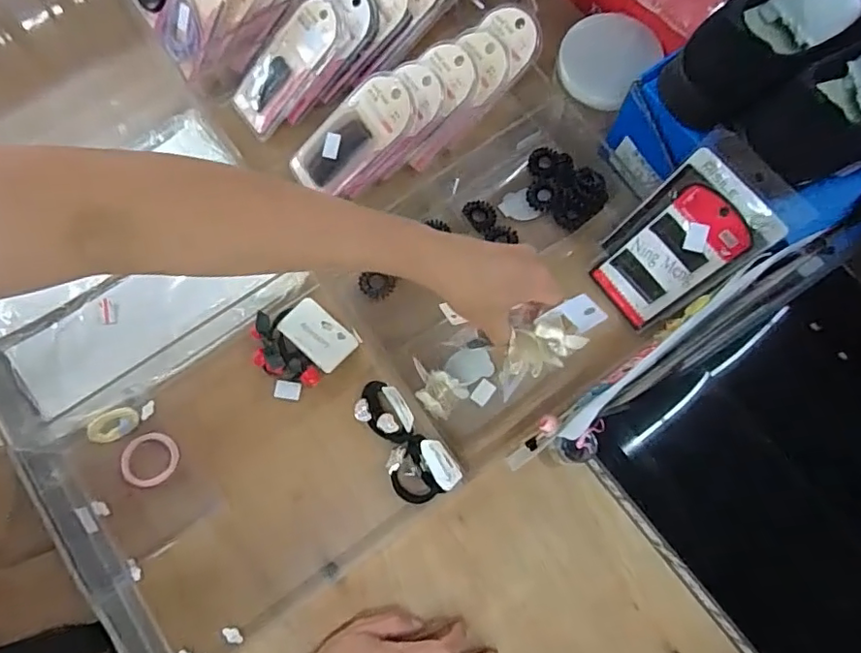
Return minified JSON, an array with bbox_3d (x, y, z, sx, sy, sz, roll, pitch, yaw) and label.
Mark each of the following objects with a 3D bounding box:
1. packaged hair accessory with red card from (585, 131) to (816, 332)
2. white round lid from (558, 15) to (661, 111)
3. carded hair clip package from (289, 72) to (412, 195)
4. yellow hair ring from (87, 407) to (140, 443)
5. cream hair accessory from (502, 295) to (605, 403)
[{"bbox_3d":[0.220,-0.074,0.489,0.095,0.170,0.013,50,45,9],"label":"packaged hair accessory with red card"},{"bbox_3d":[0.163,-0.253,0.532,0.082,0.008,0.080,1,94,18],"label":"white round lid"},{"bbox_3d":[-0.075,-0.184,0.544,0.131,0.013,0.060,-39,78,11],"label":"carded hair clip package"},{"bbox_3d":[-0.283,0.089,0.505,0.041,0.007,0.030,-27,119,-19],"label":"yellow hair ring"},{"bbox_3d":[0.085,0.010,0.438,0.096,0.032,0.046,-39,78,6],"label":"cream hair accessory"}]

